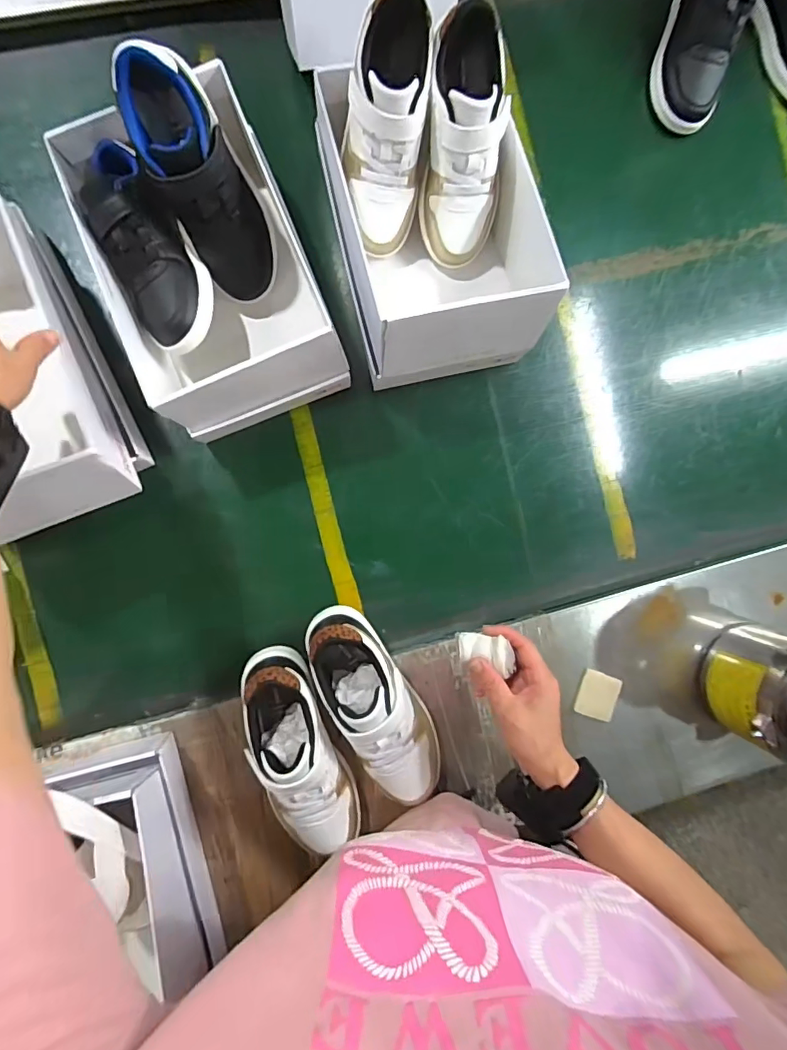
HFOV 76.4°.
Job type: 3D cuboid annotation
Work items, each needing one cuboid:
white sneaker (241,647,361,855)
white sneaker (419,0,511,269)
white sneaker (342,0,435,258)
[{"bbox_3d":[-0.097,0.237,0.502,0.076,0.088,0.214,-18,91,-6],"label":"white sneaker"},{"bbox_3d":[0.073,-0.369,0.496,0.082,0.074,0.203,-4,127,-5],"label":"white sneaker"},{"bbox_3d":[-0.008,-0.376,0.486,0.076,0.078,0.201,3,129,-5],"label":"white sneaker"}]

